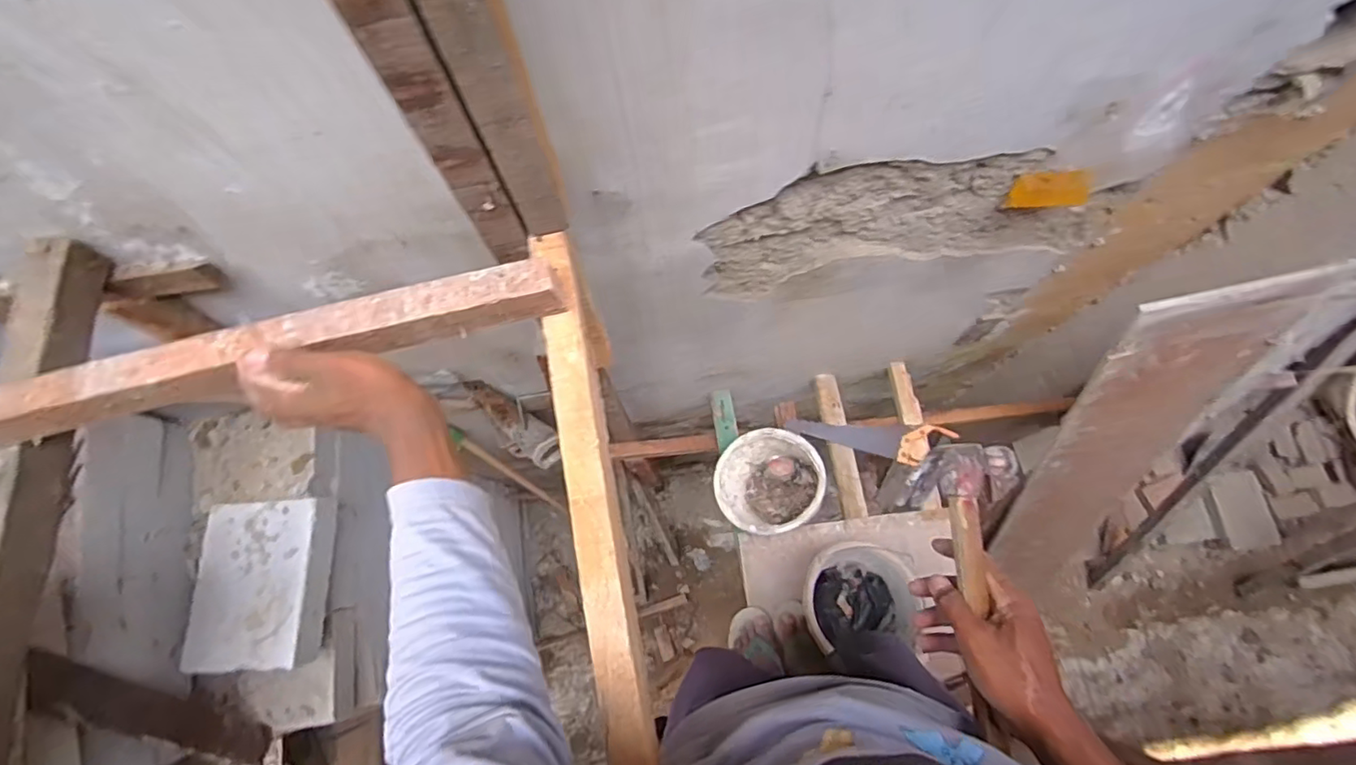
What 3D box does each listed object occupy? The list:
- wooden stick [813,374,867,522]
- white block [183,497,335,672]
[{"bbox_3d":[0.415,0.151,1.509,0.061,0.031,0.373,-8,72,-1],"label":"wooden stick"},{"bbox_3d":[-0.746,0.359,1.074,0.218,0.080,0.280,-1,72,1],"label":"white block"}]

